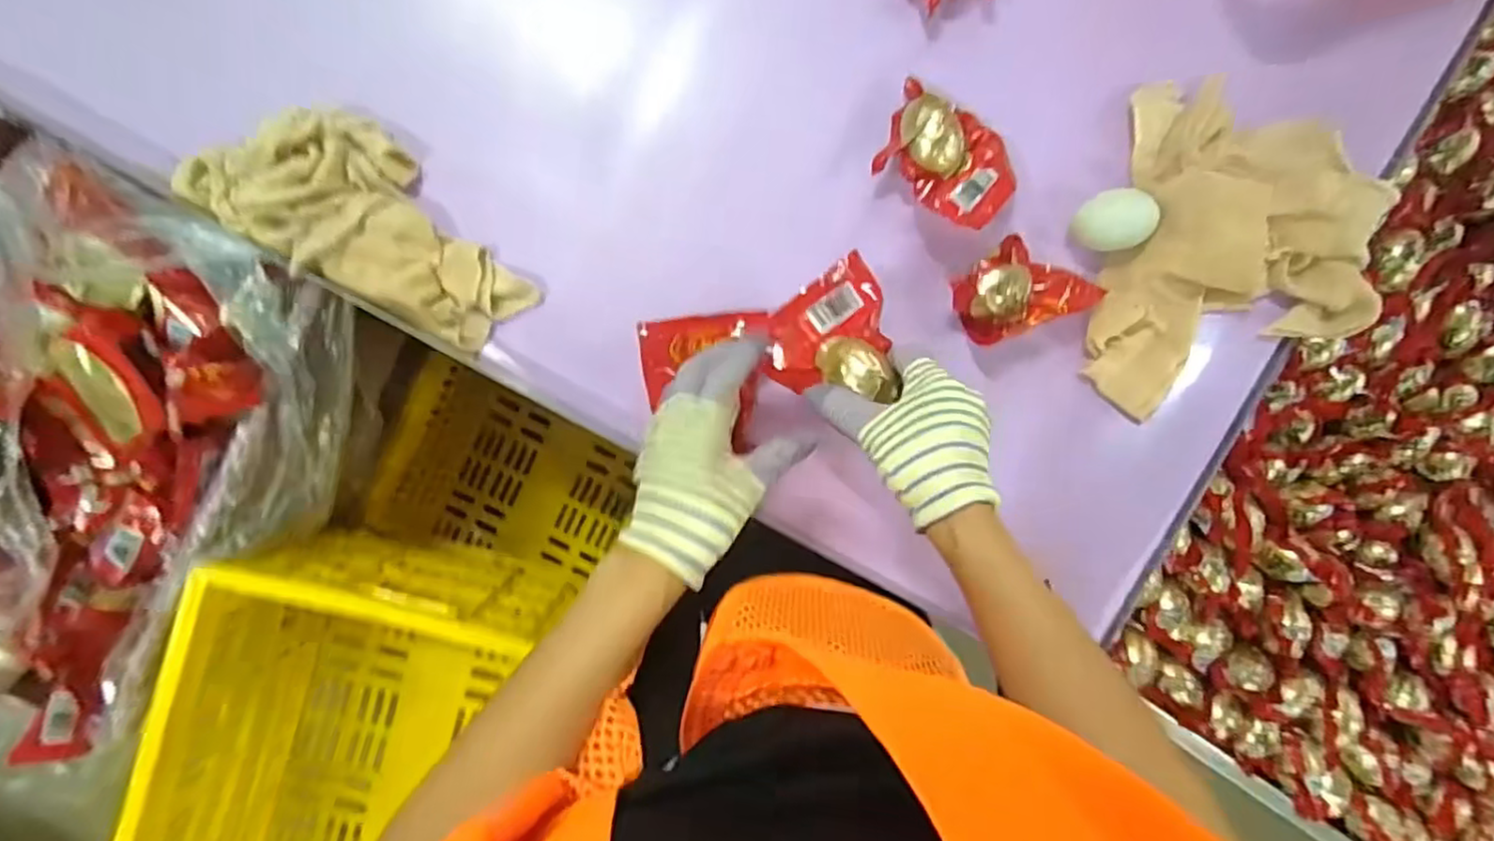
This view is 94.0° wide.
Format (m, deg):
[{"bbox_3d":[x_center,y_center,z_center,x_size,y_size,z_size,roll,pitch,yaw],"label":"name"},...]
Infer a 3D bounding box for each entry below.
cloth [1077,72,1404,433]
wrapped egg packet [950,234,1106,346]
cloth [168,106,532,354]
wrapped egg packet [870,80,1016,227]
[{"bbox_3d":[0.357,-0.119,0.507,0.181,0.056,0.241,10,95,-2],"label":"cloth"},{"bbox_3d":[0.204,-0.099,0.506,0.103,0.045,0.066,-21,95,1],"label":"wrapped egg packet"},{"bbox_3d":[-0.276,-0.146,0.506,0.243,0.039,0.115,35,93,-3],"label":"cloth"},{"bbox_3d":[0.143,-0.189,0.499,0.101,0.033,0.073,38,93,-4],"label":"wrapped egg packet"}]

